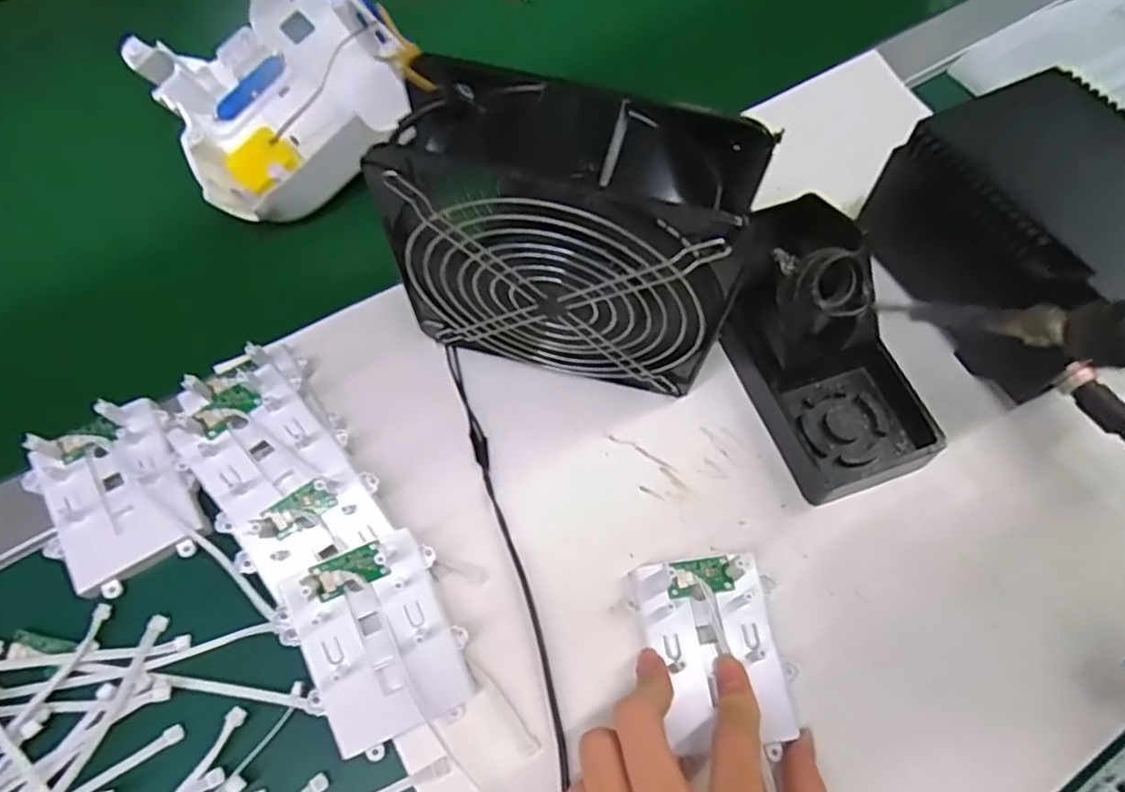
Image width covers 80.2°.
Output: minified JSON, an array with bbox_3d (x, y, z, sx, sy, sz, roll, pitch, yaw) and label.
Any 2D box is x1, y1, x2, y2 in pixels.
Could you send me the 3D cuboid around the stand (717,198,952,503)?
[{"bbox_3d":[0.137,-0.022,0.336,0.074,0.074,0.127,-19,67,-10],"label":"stand"}]

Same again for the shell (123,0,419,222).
[{"bbox_3d":[-0.179,-0.199,0.414,0.136,0.061,0.182,-32,69,-15],"label":"shell"}]

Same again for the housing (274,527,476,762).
[{"bbox_3d":[-0.080,0.107,0.292,0.065,0.016,0.082,-23,91,-11],"label":"housing"}]

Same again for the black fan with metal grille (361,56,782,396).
[{"bbox_3d":[0.002,-0.065,0.310,0.145,0.153,0.062,12,65,4],"label":"black fan with metal grille"}]

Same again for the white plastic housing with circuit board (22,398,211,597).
[{"bbox_3d":[-0.217,0.047,0.321,0.065,0.024,0.080,-30,69,-14],"label":"white plastic housing with circuit board"}]

